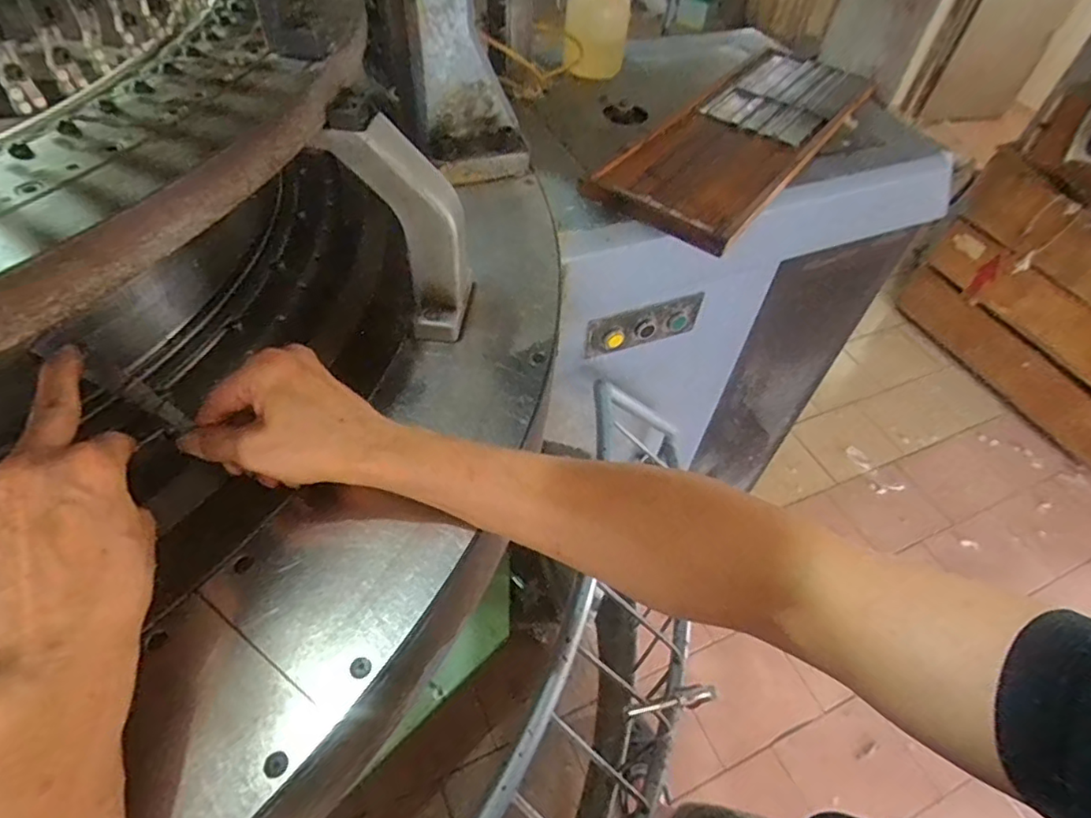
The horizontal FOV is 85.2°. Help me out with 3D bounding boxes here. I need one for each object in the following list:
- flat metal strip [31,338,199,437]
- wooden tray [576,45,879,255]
[{"bbox_3d":[-0.257,-0.015,0.357,0.085,0.006,0.016,40,69,-27],"label":"flat metal strip"},{"bbox_3d":[0.250,-0.341,0.726,0.166,0.027,0.487,32,55,19],"label":"wooden tray"}]

